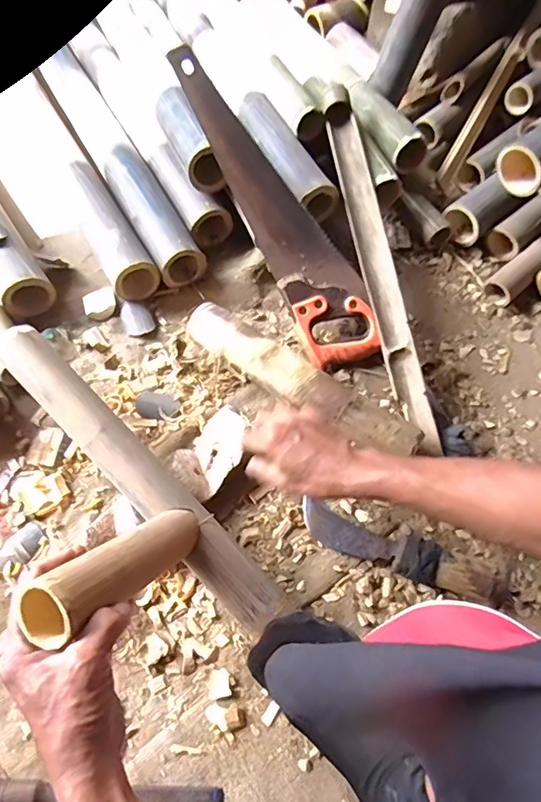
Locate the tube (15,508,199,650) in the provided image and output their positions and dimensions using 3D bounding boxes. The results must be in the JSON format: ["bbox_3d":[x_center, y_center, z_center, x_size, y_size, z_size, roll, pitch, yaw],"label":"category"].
[{"bbox_3d":[-0.125,0.147,0.451,0.050,0.201,0.041,39,109,15],"label":"tube"}]

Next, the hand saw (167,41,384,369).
[{"bbox_3d":[0.002,-0.276,0.729,0.120,0.041,0.505,-33,93,-17],"label":"hand saw"}]

